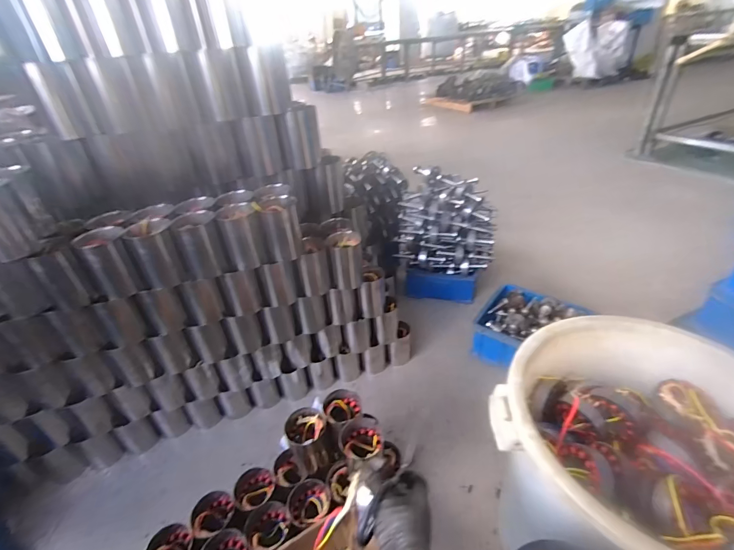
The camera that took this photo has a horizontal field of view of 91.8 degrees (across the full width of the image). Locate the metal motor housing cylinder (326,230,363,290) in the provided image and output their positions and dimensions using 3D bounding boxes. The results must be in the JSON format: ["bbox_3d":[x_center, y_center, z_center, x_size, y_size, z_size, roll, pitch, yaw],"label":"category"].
[{"bbox_3d":[-0.056,-0.038,0.980,0.086,0.150,0.075,-6,32,-5],"label":"metal motor housing cylinder"}]

